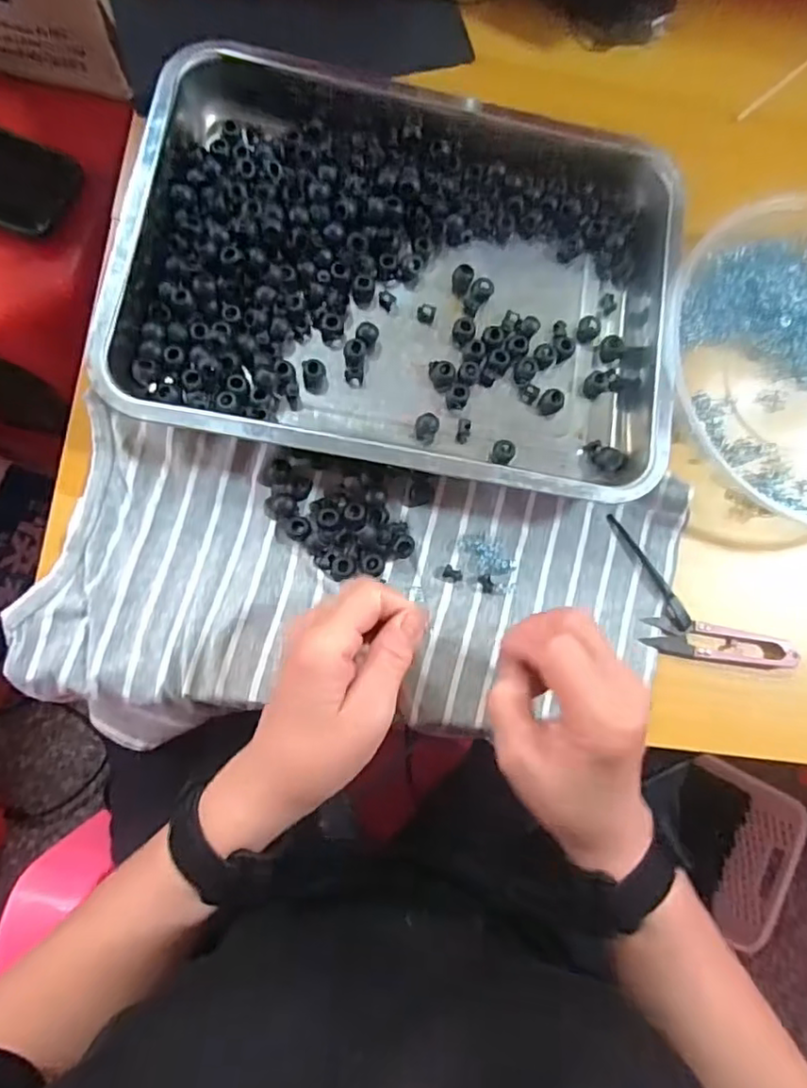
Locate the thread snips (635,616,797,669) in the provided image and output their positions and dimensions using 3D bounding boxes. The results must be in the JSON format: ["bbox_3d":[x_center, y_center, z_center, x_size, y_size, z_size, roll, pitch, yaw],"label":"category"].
[{"bbox_3d":[0.207,0.065,0.394,0.098,0.013,0.024,9,82,-4],"label":"thread snips"}]

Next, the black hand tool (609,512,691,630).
[{"bbox_3d":[0.161,0.019,0.399,0.012,0.005,0.089,-34,87,-9],"label":"black hand tool"}]

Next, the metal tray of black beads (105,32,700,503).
[{"bbox_3d":[0.005,-0.177,0.391,0.339,0.042,0.267,10,82,-4],"label":"metal tray of black beads"}]

